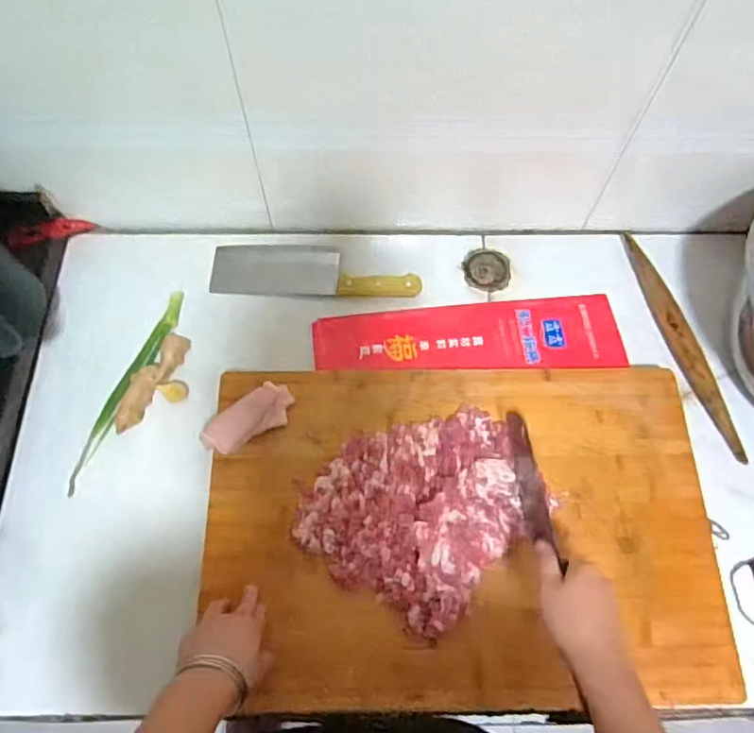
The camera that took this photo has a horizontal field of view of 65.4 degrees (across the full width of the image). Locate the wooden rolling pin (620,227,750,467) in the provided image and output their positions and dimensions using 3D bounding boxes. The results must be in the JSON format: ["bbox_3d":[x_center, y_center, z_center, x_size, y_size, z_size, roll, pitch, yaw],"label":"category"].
[{"bbox_3d":[0.400,-0.034,0.776,0.033,0.028,0.326,-12,67,-6],"label":"wooden rolling pin"}]

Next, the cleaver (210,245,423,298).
[{"bbox_3d":[-0.085,-0.135,0.810,0.281,0.017,0.080,2,66,0],"label":"cleaver"}]

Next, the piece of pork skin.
[{"bbox_3d":[-0.151,0.063,0.692,0.114,0.014,0.049,-32,71,-14],"label":"piece of pork skin"}]

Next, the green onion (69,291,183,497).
[{"bbox_3d":[-0.314,0.022,0.737,0.028,0.012,0.279,21,68,8],"label":"green onion"}]

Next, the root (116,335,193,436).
[{"bbox_3d":[-0.272,0.023,0.732,0.061,0.023,0.138,25,68,10],"label":"root"}]

